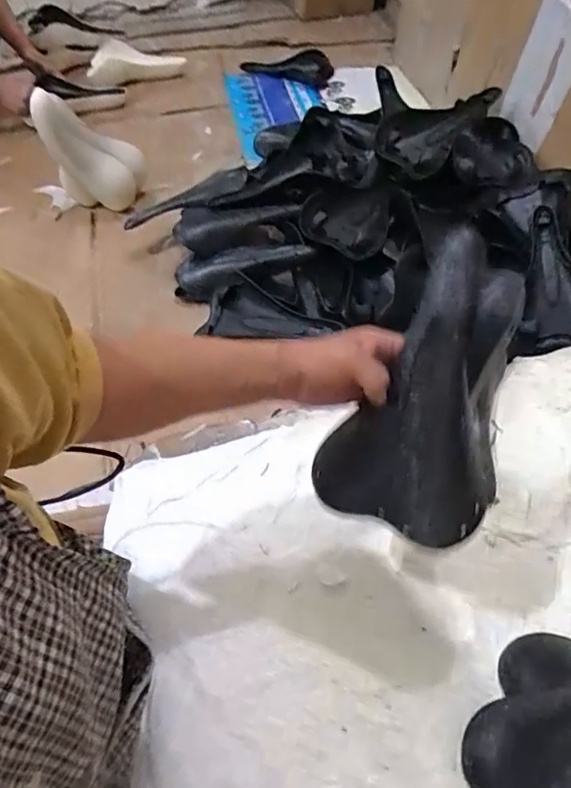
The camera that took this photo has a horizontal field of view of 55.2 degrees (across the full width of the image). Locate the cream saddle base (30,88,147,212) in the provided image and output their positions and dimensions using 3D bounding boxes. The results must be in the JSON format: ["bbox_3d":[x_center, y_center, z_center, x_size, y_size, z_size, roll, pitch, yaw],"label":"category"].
[{"bbox_3d":[-0.363,-0.464,1.042,0.167,0.208,0.108,-19,57,-12],"label":"cream saddle base"}]

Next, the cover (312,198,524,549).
[{"bbox_3d":[0.117,-0.011,0.467,0.148,0.254,0.057,17,13,16],"label":"cover"}]

